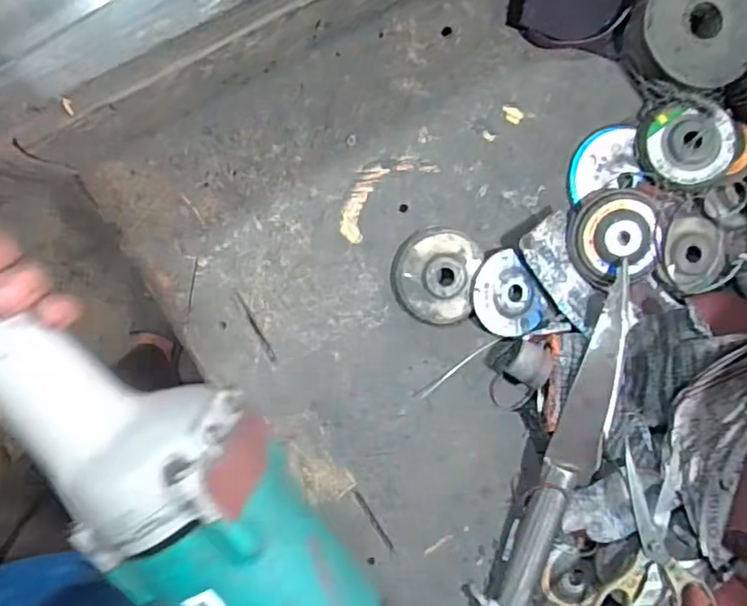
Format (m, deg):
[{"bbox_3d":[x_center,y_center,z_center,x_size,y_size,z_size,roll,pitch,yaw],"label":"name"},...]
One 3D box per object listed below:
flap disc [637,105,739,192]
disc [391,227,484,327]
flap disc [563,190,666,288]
[{"bbox_3d":[0.273,-0.136,0.532,0.078,0.019,0.068,-3,92,15],"label":"flap disc"},{"bbox_3d":[0.053,-0.024,0.525,0.072,0.013,0.080,10,93,-9],"label":"disc"},{"bbox_3d":[0.211,-0.057,0.535,0.077,0.020,0.077,1,92,13],"label":"flap disc"}]

